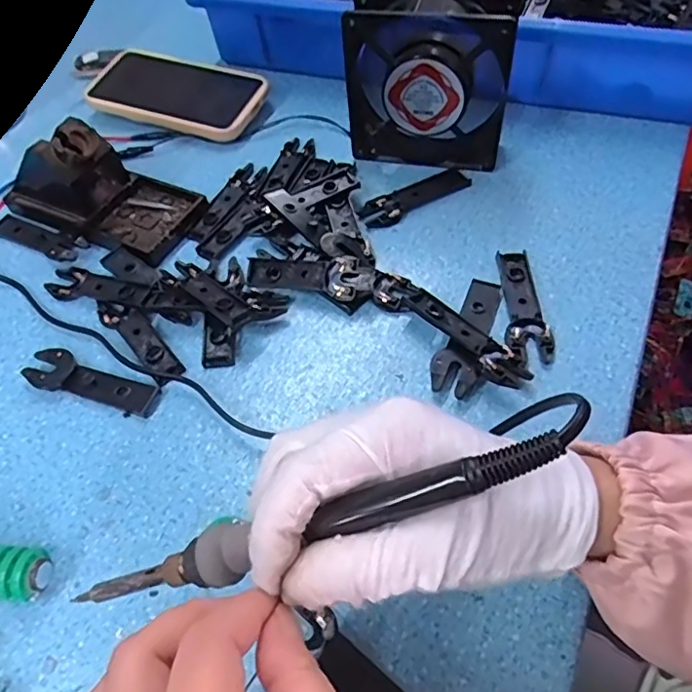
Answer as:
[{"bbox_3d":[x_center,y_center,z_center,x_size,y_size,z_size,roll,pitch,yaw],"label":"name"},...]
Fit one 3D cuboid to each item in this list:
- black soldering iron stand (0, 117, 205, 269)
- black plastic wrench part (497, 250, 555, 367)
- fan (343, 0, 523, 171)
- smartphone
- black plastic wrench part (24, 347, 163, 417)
[{"bbox_3d":[-0.199,-0.132,0.443,0.159,0.068,0.072,19,59,18],"label":"black soldering iron stand"},{"bbox_3d":[0.116,-0.026,0.378,0.027,0.007,0.093,-2,54,4],"label":"black plastic wrench part"},{"bbox_3d":[0.063,-0.201,0.440,0.117,0.119,0.040,8,56,11],"label":"fan"},{"bbox_3d":[-0.156,-0.241,0.537,0.162,0.013,0.086,20,65,13],"label":"smartphone"},{"bbox_3d":[-0.163,0.024,0.369,0.091,0.009,0.027,15,57,16],"label":"black plastic wrench part"}]

